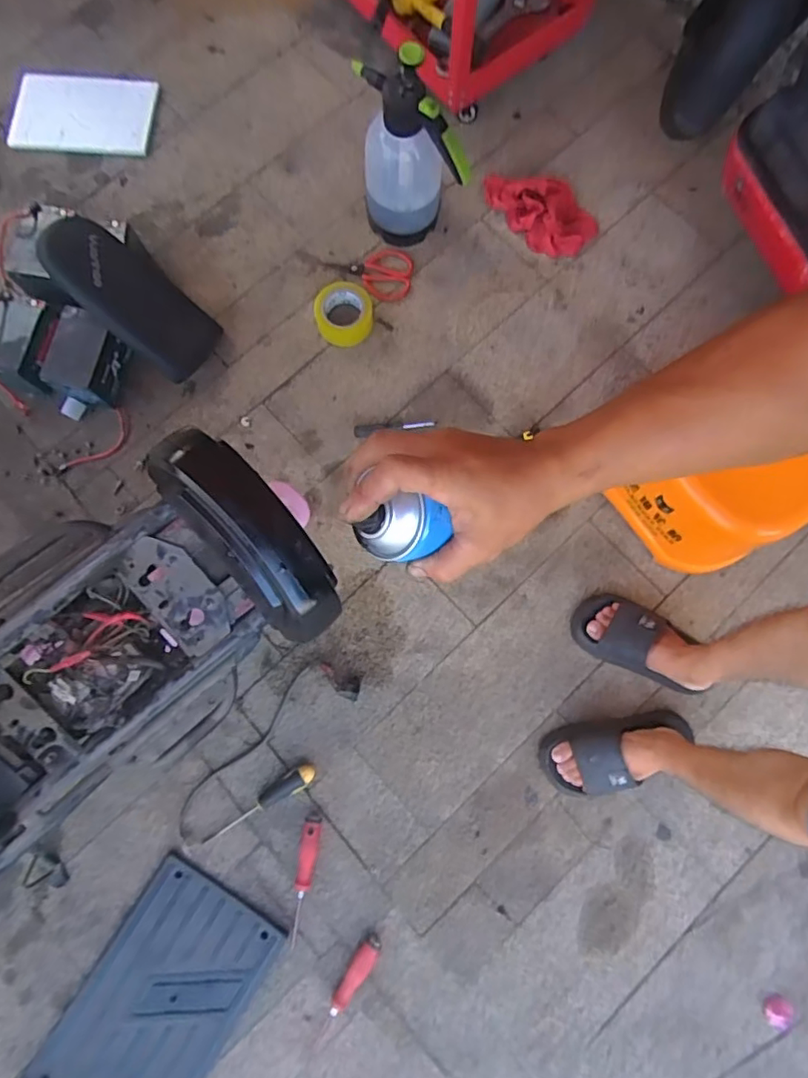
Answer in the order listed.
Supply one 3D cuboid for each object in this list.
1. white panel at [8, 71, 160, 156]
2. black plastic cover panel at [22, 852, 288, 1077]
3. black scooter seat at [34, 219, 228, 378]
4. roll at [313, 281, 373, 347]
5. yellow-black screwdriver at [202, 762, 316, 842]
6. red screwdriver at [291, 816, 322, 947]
[{"bbox_3d":[-0.662,-0.880,1.219,0.284,0.019,0.167,5,89,0],"label":"white panel"},{"bbox_3d":[-0.400,0.759,0.956,0.241,0.019,0.409,31,80,5],"label":"black plastic cover panel"},{"bbox_3d":[-0.495,-0.443,1.088,0.310,0.045,0.150,39,76,-29],"label":"black scooter seat"},{"bbox_3d":[-0.117,-0.441,1.155,0.111,0.049,0.113,0,79,-1],"label":"roll"},{"bbox_3d":[-0.245,0.444,0.994,0.211,0.031,0.037,-29,81,-6],"label":"yellow-black screwdriver"},{"bbox_3d":[-0.166,0.569,0.984,0.031,0.032,0.200,9,79,1],"label":"red screwdriver"}]

